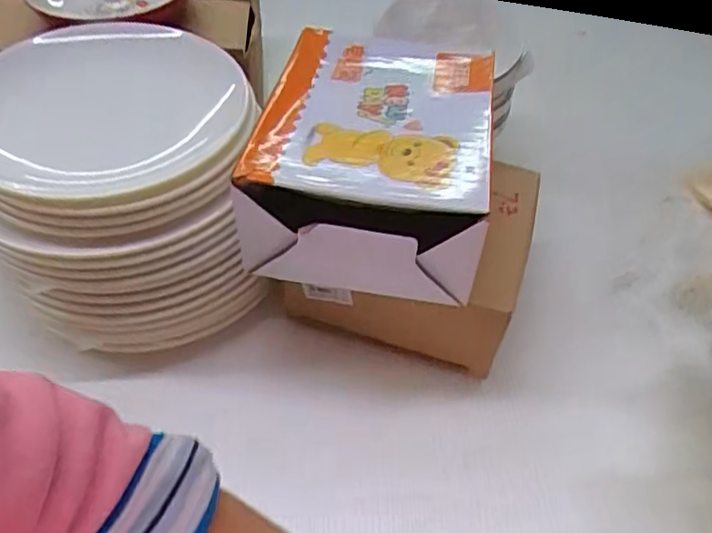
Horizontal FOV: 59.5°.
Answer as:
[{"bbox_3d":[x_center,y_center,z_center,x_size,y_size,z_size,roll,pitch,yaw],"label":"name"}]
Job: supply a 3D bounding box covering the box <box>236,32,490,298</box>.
[{"bbox_3d":[0.012,-0.091,0.498,0.175,0.100,0.204,8,49,6],"label":"box"}]

